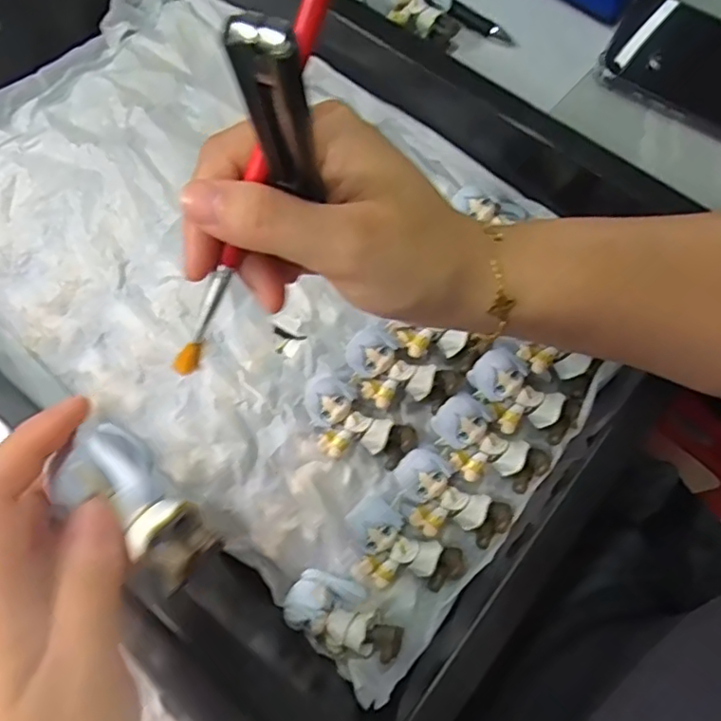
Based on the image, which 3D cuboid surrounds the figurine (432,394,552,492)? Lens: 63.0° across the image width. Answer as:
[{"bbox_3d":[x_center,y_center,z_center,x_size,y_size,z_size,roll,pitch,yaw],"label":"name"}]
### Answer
[{"bbox_3d":[0.067,0.047,0.316,0.064,0.020,0.035,36,78,-7],"label":"figurine"}]

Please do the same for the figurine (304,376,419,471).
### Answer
[{"bbox_3d":[-0.003,0.038,0.322,0.062,0.022,0.037,35,80,10],"label":"figurine"}]

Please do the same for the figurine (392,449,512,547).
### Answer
[{"bbox_3d":[0.046,0.076,0.313,0.065,0.022,0.038,35,78,-5],"label":"figurine"}]

